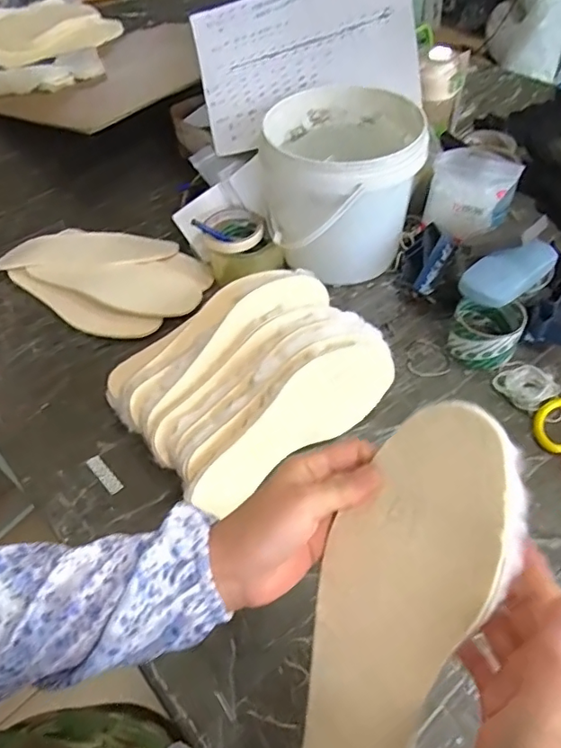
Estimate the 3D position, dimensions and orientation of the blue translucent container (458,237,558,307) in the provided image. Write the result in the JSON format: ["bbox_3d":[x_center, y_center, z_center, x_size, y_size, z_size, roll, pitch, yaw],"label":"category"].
[{"bbox_3d":[0.282,-0.122,0.661,0.144,0.042,0.063,-34,57,-20],"label":"blue translucent container"}]

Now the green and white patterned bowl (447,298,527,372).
[{"bbox_3d":[0.256,-0.055,0.663,0.079,0.047,0.080,-2,52,3],"label":"green and white patterned bowl"}]

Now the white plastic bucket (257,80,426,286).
[{"bbox_3d":[0.083,-0.257,0.745,0.197,0.185,0.212,-2,52,3],"label":"white plastic bucket"}]

